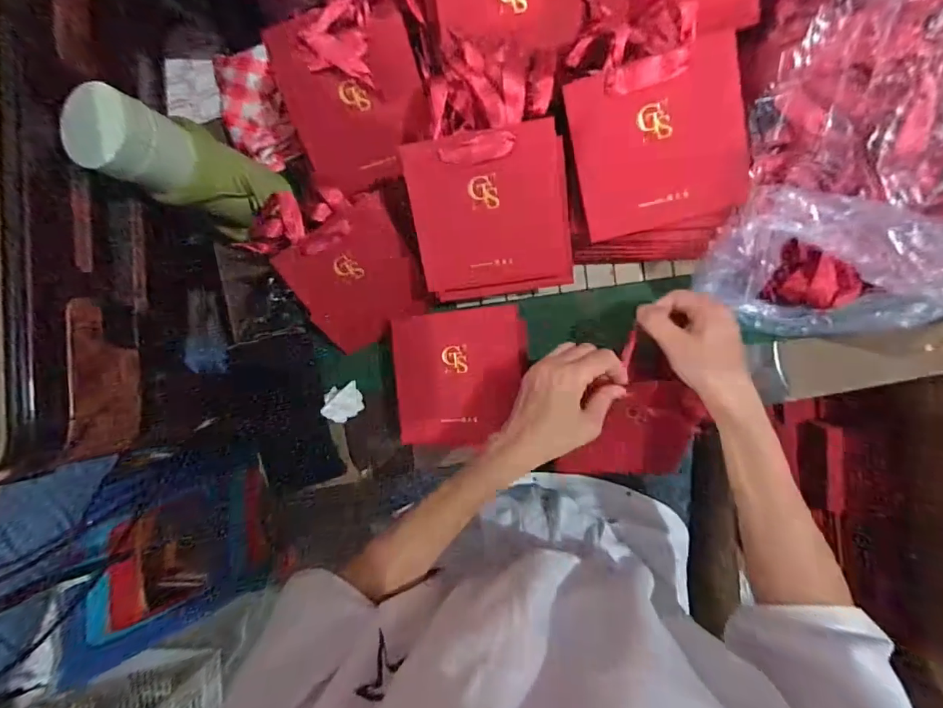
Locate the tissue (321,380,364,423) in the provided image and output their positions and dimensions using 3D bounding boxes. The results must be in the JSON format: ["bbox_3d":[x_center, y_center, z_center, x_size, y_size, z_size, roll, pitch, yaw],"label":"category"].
[{"bbox_3d":[-0.160,0.061,0.554,0.046,0.026,0.042,-21,86,8],"label":"tissue"}]

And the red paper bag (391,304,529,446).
[{"bbox_3d":[-0.012,0.026,0.491,0.146,0.010,0.145,-4,96,11],"label":"red paper bag"}]

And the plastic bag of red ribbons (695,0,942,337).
[{"bbox_3d":[0.370,-0.203,0.386,0.248,0.142,0.375,10,90,9],"label":"plastic bag of red ribbons"}]

